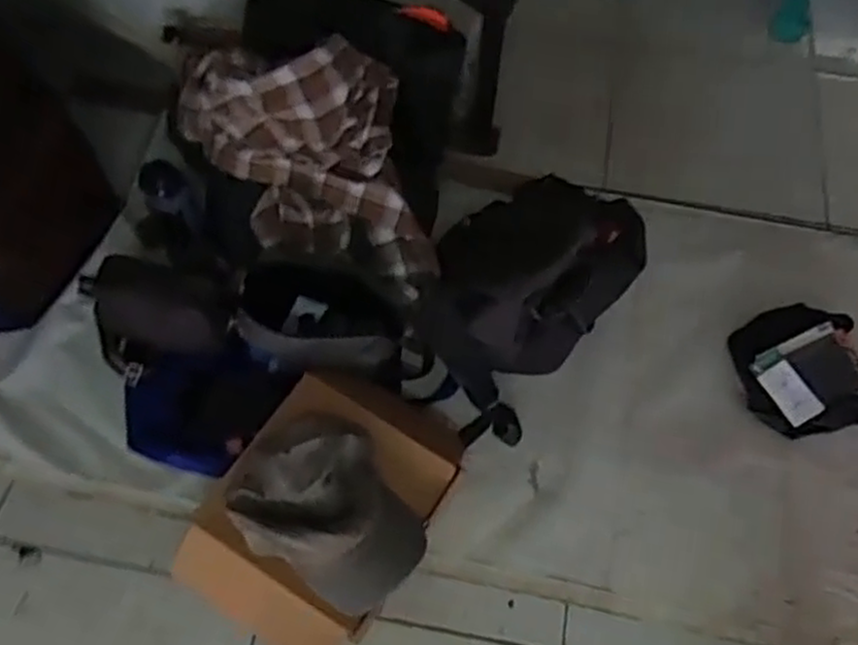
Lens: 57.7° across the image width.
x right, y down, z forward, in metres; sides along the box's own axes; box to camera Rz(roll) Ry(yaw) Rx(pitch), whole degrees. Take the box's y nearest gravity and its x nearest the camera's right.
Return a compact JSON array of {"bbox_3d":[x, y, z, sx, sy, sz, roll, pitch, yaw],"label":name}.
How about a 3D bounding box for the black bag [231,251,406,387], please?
[{"bbox_3d":[-0.158,-0.001,1.193,0.275,0.142,0.174,6,60,1],"label":"black bag"}]

